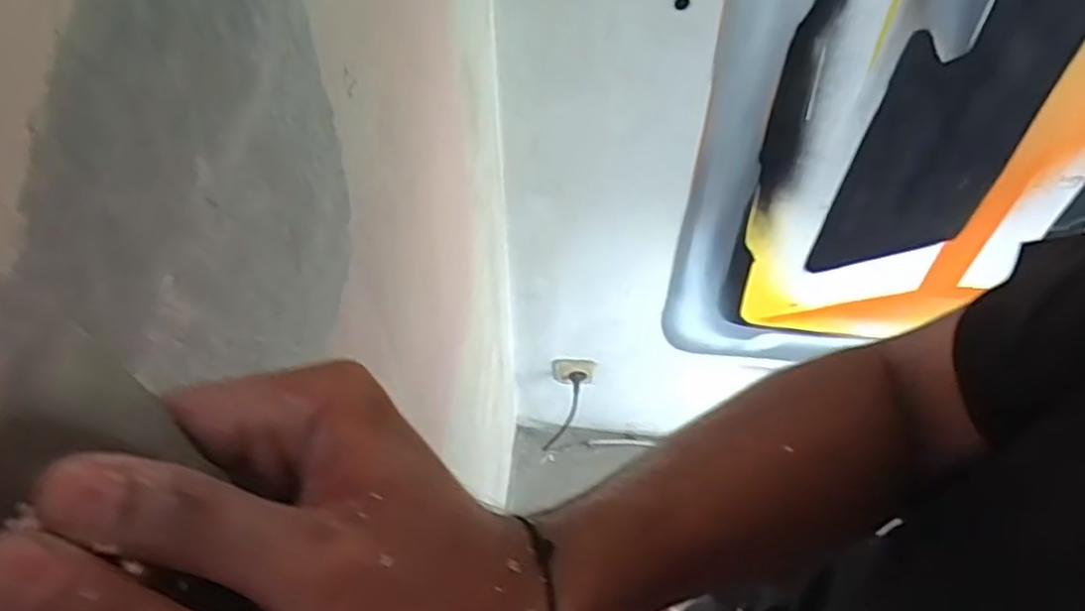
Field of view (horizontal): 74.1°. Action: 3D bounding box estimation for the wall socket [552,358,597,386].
[{"bbox_3d":[0.061,0.128,1.400,0.081,0.078,0.012,-1,54,1],"label":"wall socket"}]

